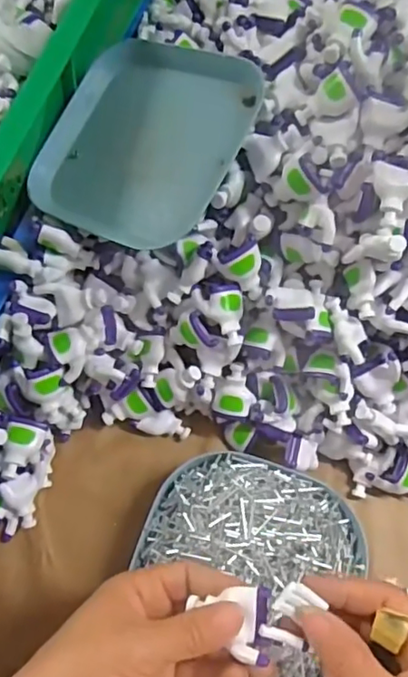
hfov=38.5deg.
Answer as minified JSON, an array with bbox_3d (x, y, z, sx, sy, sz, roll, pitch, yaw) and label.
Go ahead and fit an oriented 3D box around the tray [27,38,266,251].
[{"bbox_3d":[-0.040,-0.132,0.384,0.132,0.015,0.145,24,79,27],"label":"tray"}]

